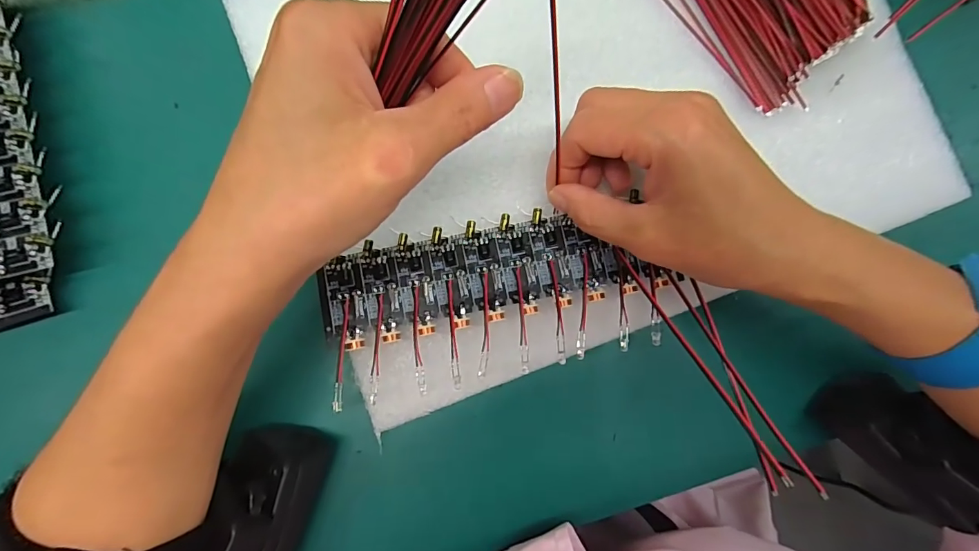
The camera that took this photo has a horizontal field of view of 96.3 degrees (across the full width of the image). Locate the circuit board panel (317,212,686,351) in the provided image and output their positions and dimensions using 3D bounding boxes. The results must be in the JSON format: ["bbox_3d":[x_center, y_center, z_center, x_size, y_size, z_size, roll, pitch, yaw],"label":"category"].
[{"bbox_3d":[0.003,0.000,0.200,0.152,0.008,0.046,-8,89,-4],"label":"circuit board panel"}]

